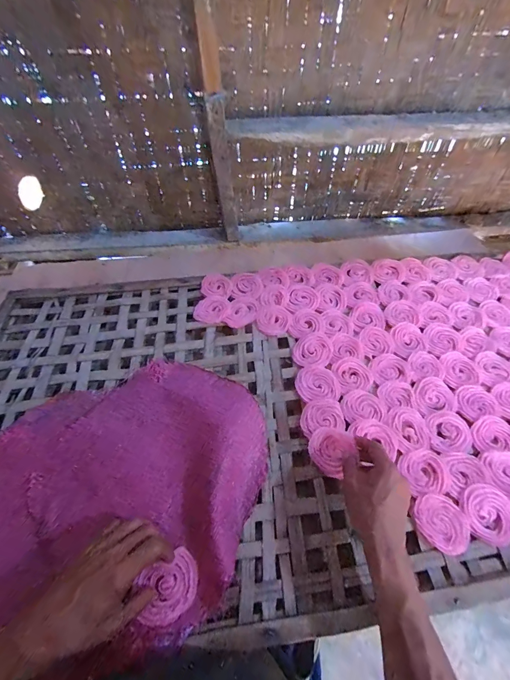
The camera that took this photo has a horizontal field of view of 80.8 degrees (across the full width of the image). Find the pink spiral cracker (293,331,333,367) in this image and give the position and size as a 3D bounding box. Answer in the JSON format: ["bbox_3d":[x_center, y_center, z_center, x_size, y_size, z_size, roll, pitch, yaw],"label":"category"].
[{"bbox_3d":[0.111,0.018,0.565,0.067,0.004,0.078,27,59,16],"label":"pink spiral cracker"}]

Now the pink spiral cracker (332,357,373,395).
[{"bbox_3d":[0.176,0.061,0.540,0.068,0.006,0.065,-13,57,-10],"label":"pink spiral cracker"}]

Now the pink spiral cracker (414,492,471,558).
[{"bbox_3d":[0.261,0.251,0.416,0.071,0.014,0.072,1,56,-1],"label":"pink spiral cracker"}]

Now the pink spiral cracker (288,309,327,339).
[{"bbox_3d":[0.103,-0.037,0.603,0.073,0.004,0.063,-10,56,-8],"label":"pink spiral cracker"}]

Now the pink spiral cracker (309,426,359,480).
[{"bbox_3d":[0.121,0.167,0.462,0.072,0.008,0.067,-27,62,-17],"label":"pink spiral cracker"}]

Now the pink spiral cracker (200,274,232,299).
[{"bbox_3d":[-0.083,-0.119,0.646,0.065,0.010,0.058,11,56,6],"label":"pink spiral cracker"}]

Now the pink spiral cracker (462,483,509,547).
[{"bbox_3d":[0.338,0.250,0.431,0.072,0.006,0.075,1,56,-1],"label":"pink spiral cracker"}]

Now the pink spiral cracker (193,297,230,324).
[{"bbox_3d":[-0.089,-0.064,0.620,0.068,0.007,0.068,1,56,-1],"label":"pink spiral cracker"}]

